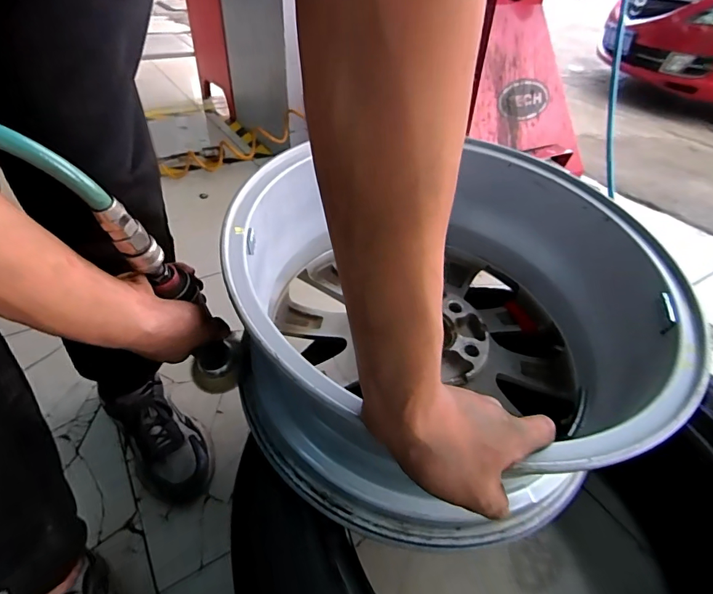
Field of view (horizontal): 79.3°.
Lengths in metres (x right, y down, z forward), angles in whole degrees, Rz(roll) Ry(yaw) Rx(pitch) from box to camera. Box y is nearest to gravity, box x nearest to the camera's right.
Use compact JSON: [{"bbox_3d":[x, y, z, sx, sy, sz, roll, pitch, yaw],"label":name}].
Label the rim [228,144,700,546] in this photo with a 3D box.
[{"bbox_3d":[0.101,0.036,0.486,0.451,0.233,0.400,-7,41,-12],"label":"rim"}]

